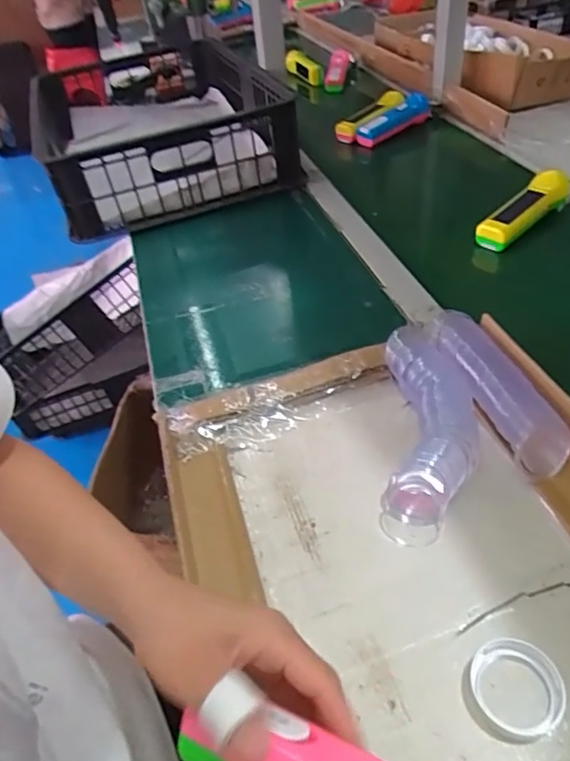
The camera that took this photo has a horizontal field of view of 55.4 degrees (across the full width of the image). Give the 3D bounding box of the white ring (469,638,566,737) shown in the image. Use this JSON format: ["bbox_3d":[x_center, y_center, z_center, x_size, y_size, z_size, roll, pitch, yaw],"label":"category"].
[{"bbox_3d":[0.144,0.190,0.338,0.054,0.011,0.052,-4,43,4],"label":"white ring"}]

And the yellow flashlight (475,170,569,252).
[{"bbox_3d":[0.317,-0.226,0.728,0.143,0.049,0.048,-33,48,-25],"label":"yellow flashlight"}]

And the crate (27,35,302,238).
[{"bbox_3d":[-0.262,-0.522,1.071,0.401,0.125,0.697,-19,44,-12],"label":"crate"}]

